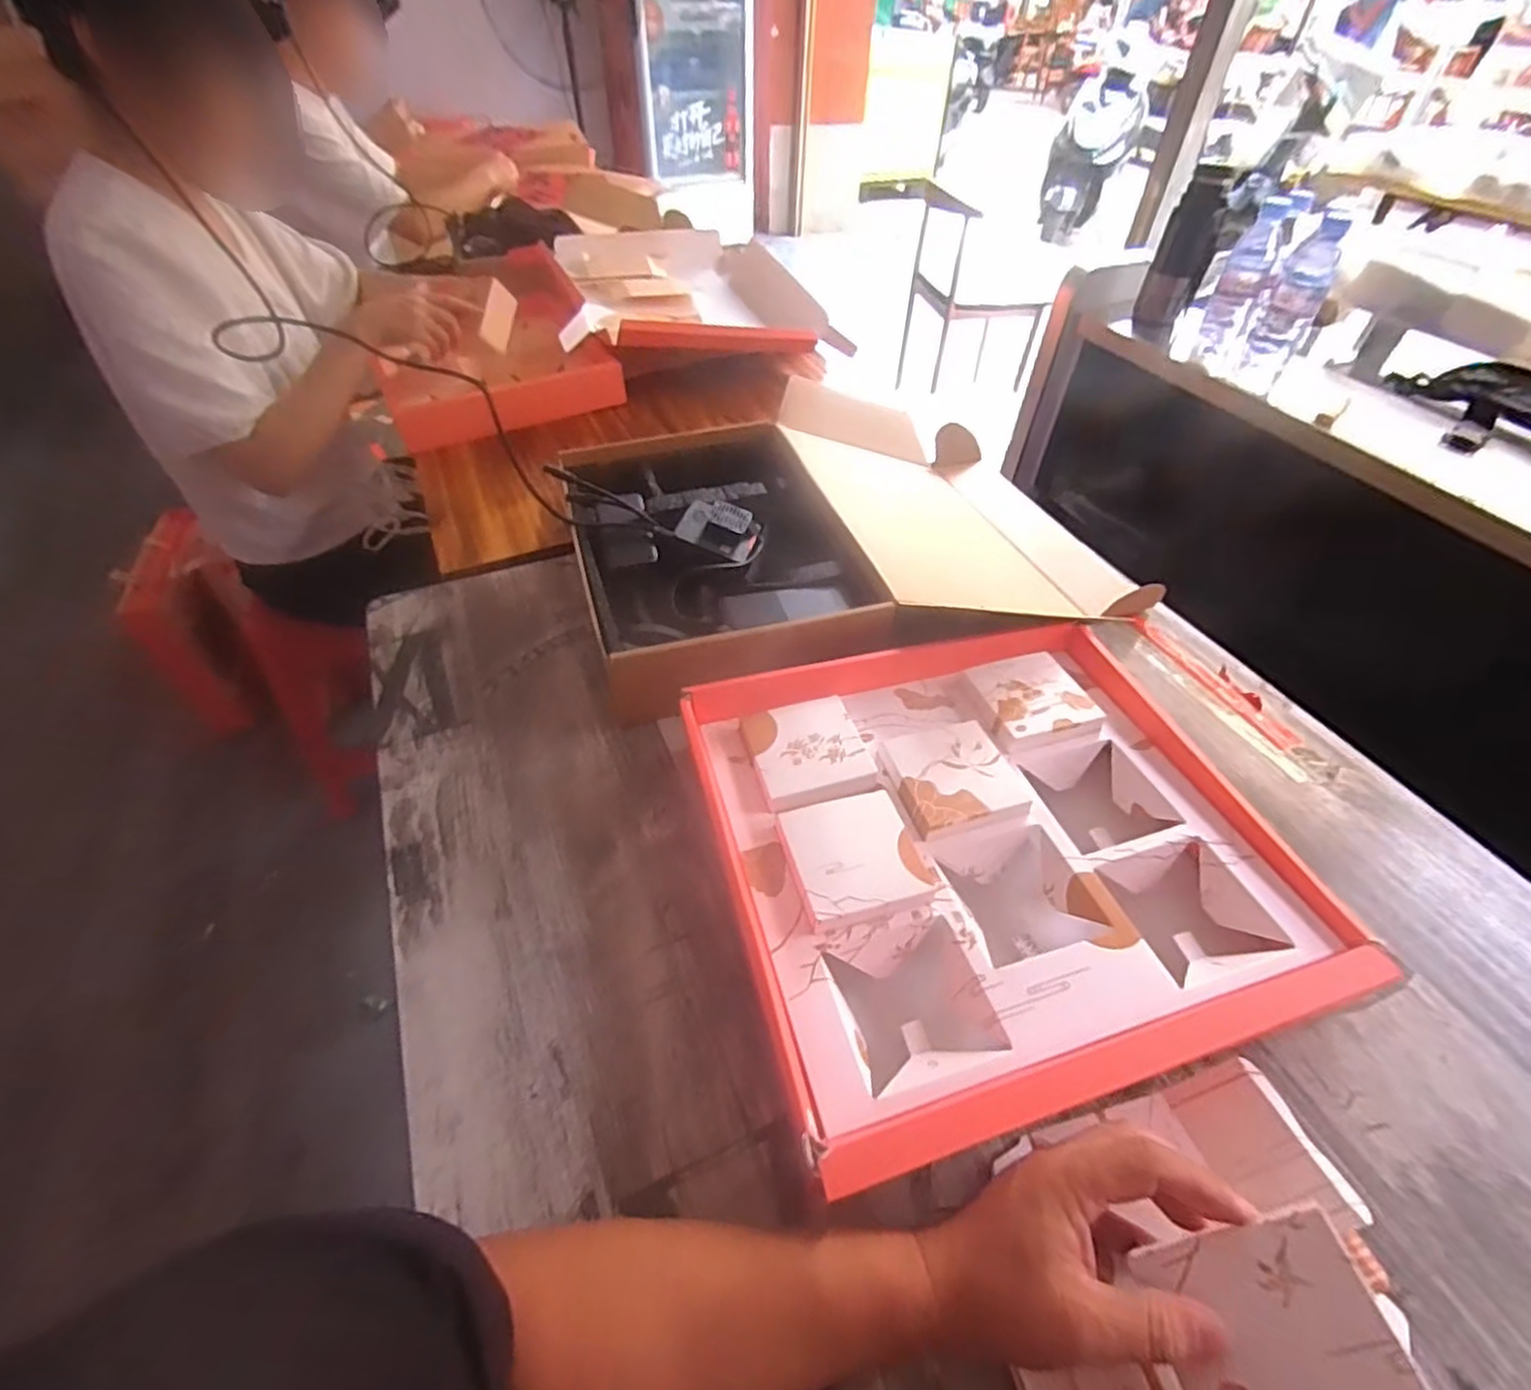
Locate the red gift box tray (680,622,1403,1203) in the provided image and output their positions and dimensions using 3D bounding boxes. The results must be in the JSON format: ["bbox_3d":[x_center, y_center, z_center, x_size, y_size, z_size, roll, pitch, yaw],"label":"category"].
[{"bbox_3d":[0.160,0.103,0.507,0.379,0.061,0.344,-12,49,-12],"label":"red gift box tray"}]

